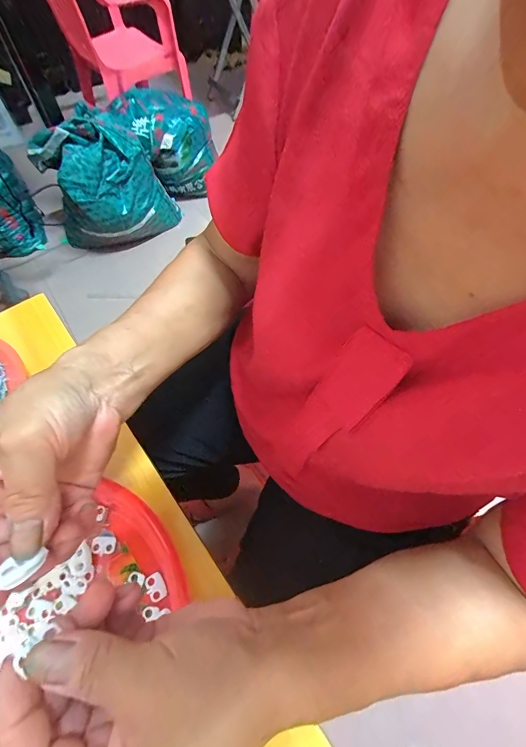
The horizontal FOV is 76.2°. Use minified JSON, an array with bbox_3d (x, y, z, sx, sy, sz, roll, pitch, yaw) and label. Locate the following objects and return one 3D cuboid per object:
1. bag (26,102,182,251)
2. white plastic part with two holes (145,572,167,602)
[{"bbox_3d":[-0.496,-0.604,1.074,0.354,0.349,0.240,-34,66,-18],"label":"bag"},{"bbox_3d":[-0.081,0.162,0.254,0.013,0.004,0.019,-26,64,-14],"label":"white plastic part with two holes"}]

